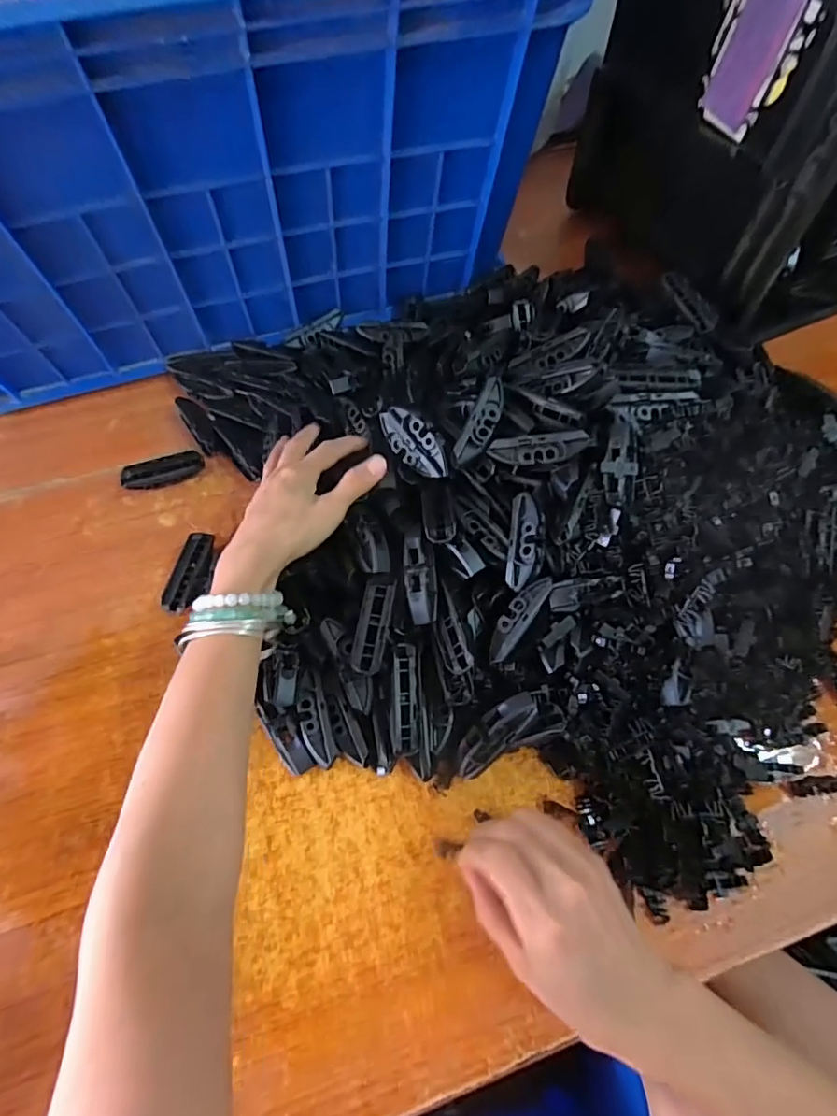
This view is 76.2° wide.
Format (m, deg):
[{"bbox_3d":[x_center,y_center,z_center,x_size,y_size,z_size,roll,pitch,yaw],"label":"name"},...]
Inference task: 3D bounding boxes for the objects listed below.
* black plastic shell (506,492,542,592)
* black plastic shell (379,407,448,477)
[{"bbox_3d":[0.076,-0.012,0.380,0.022,0.009,0.069,6,78,3],"label":"black plastic shell"},{"bbox_3d":[-0.002,-0.088,0.409,0.021,0.028,0.075,-36,67,-18],"label":"black plastic shell"}]

